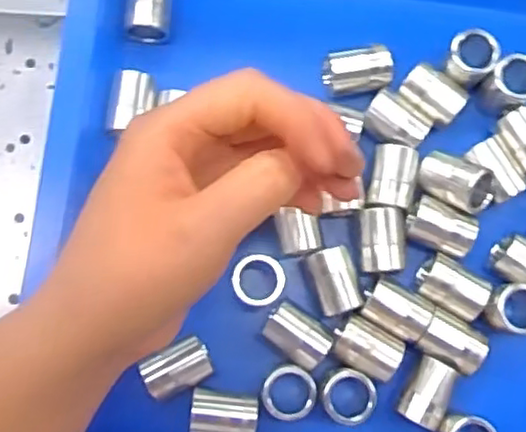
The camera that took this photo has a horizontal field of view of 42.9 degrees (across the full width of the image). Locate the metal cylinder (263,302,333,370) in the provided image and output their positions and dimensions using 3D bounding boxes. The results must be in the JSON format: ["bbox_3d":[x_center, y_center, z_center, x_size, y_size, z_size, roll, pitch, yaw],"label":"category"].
[{"bbox_3d":[0.015,0.055,0.315,0.032,0.022,0.021,35,81,1],"label":"metal cylinder"}]

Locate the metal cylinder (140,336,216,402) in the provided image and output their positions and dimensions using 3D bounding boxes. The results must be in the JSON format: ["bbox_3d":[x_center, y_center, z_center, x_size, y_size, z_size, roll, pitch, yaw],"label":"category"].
[{"bbox_3d":[-0.039,0.069,0.310,0.030,0.020,0.021,-26,85,-8],"label":"metal cylinder"}]

